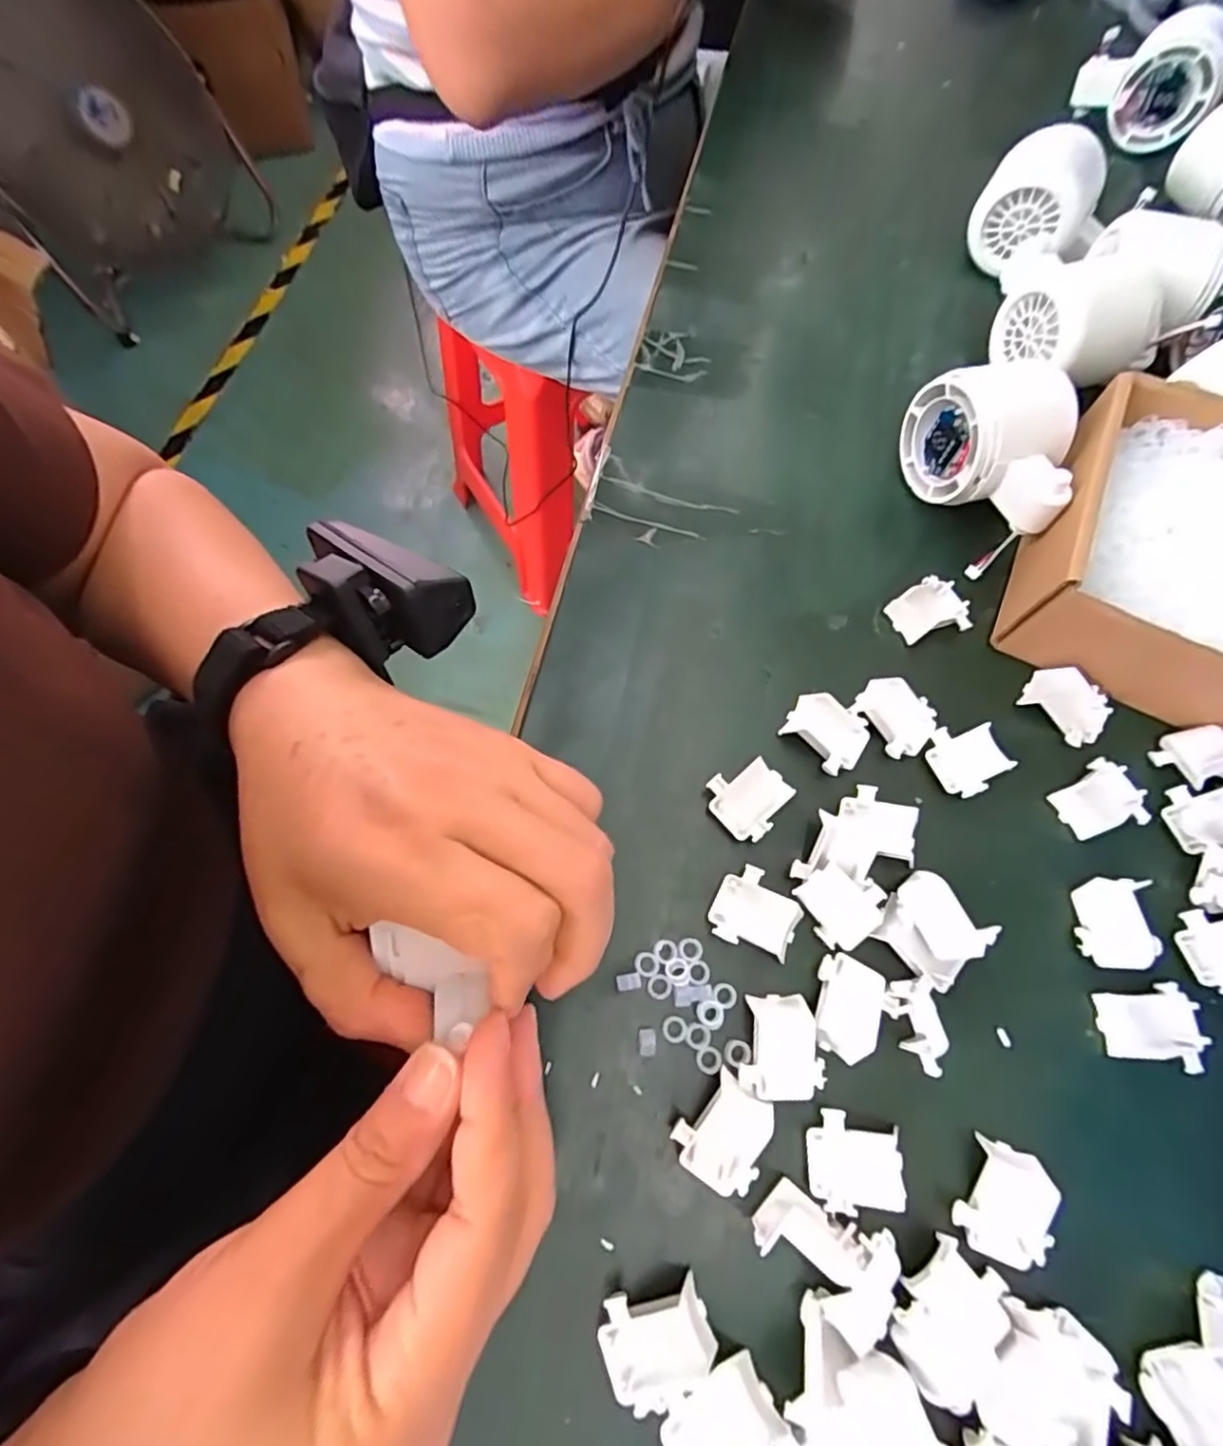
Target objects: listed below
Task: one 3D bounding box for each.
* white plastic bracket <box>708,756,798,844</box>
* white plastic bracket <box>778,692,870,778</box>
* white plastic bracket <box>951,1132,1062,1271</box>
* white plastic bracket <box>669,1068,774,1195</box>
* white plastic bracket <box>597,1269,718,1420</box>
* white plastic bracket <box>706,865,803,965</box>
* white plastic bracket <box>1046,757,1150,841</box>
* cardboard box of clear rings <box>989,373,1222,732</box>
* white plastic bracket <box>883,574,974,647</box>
[{"bbox_3d":[0.056,0.031,0.258,0.031,0.012,0.028,-39,74,-14],"label":"white plastic bracket"},{"bbox_3d":[0.092,0.003,0.268,0.034,0.011,0.029,43,74,14],"label":"white plastic bracket"},{"bbox_3d":[0.132,0.161,0.210,0.028,0.010,0.034,28,71,9],"label":"white plastic bracket"},{"bbox_3d":[0.038,0.141,0.216,0.029,0.007,0.032,33,72,11],"label":"white plastic bracket"},{"bbox_3d":[0.014,0.192,0.196,0.033,0.008,0.029,-15,70,-7],"label":"white plastic bracket"},{"bbox_3d":[0.056,0.073,0.243,0.033,0.007,0.029,24,70,8],"label":"white plastic bracket"},{"bbox_3d":[0.204,0.031,0.262,0.032,0.009,0.028,-19,71,-8],"label":"white plastic bracket"},{"bbox_3d":[0.276,-0.065,0.276,0.167,0.047,0.137,26,71,8],"label":"cardboard box of clear rings"},{"bbox_3d":[0.148,-0.053,0.292,0.032,0.015,0.027,-20,71,-8],"label":"white plastic bracket"}]

